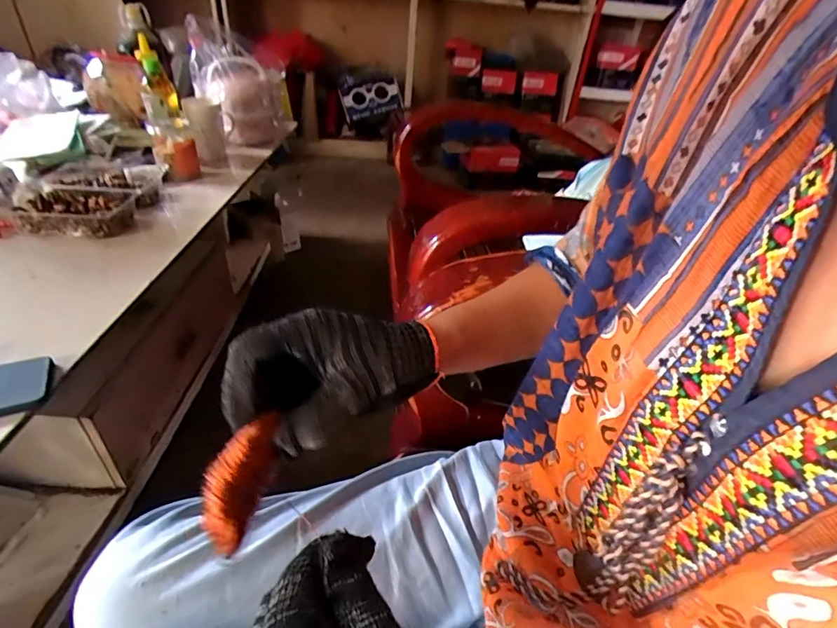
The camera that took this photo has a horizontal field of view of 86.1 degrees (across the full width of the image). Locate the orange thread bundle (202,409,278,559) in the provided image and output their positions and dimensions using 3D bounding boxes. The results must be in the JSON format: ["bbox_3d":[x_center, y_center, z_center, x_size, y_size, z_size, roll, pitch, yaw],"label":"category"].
[{"bbox_3d":[-0.098,0.089,0.245,0.026,0.018,0.071,12,65,6],"label":"orange thread bundle"}]

